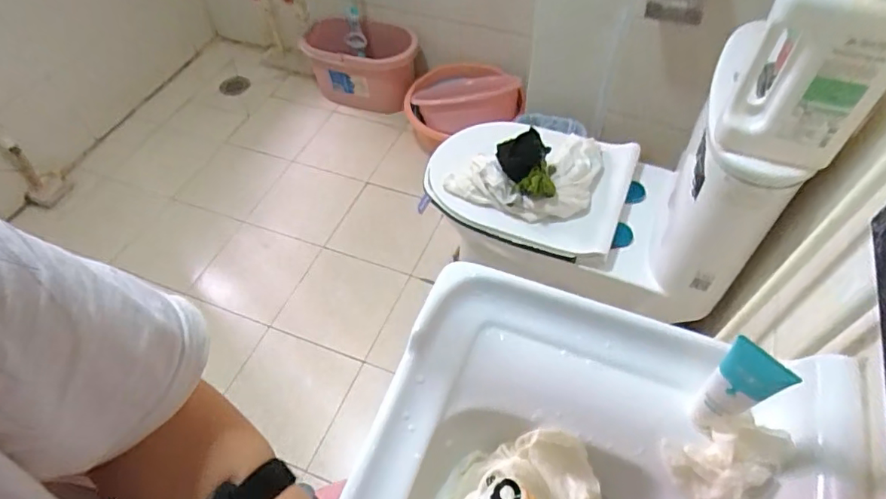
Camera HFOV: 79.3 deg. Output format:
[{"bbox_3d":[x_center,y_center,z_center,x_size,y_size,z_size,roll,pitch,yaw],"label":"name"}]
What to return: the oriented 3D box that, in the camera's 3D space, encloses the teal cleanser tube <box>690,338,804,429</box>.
[{"bbox_3d":[0.295,0.151,0.550,0.031,0.146,0.056,-37,60,-22],"label":"teal cleanser tube"}]

